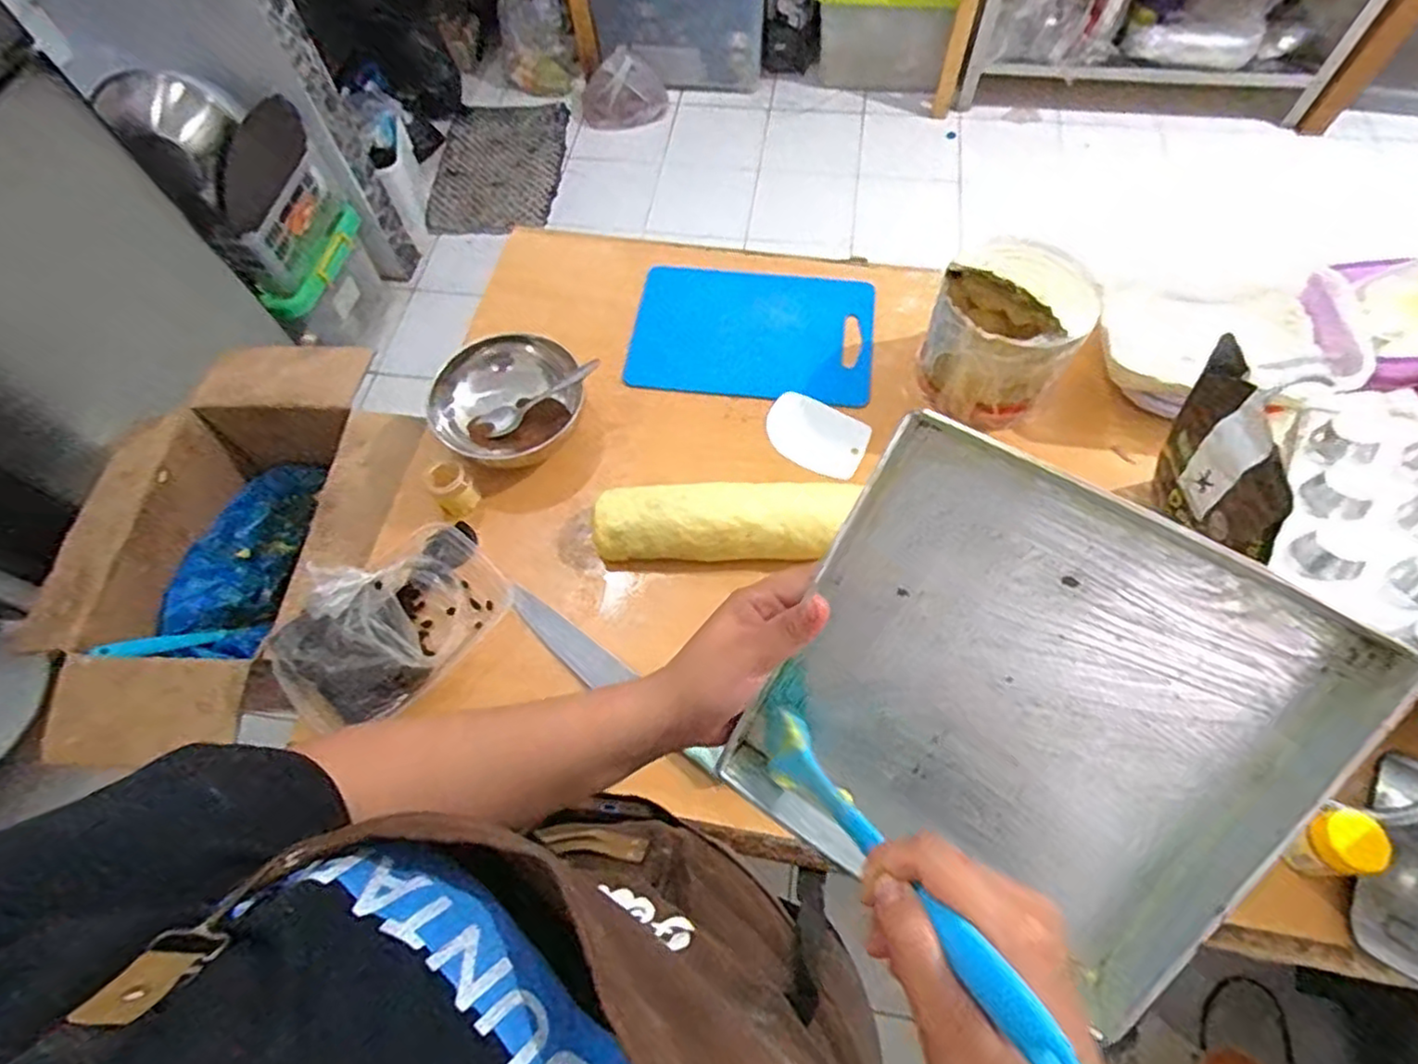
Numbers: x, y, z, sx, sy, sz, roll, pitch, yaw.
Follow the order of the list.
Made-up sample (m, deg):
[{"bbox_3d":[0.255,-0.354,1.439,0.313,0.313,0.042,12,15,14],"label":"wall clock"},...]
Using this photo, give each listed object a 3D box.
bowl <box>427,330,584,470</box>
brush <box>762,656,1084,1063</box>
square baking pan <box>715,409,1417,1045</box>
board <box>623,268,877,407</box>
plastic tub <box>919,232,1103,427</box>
[{"bbox_3d":[-0.230,-0.141,0.790,0.161,0.085,0.155,-1,63,2],"label":"bowl"},{"bbox_3d":[0.073,0.134,0.309,0.038,0.230,0.049,-24,108,-9],"label":"brush"},{"bbox_3d":[0.155,0.096,0.351,0.242,0.043,0.232,32,107,15],"label":"square baking pan"},{"bbox_3d":[0.056,-0.254,0.882,0.297,0.012,0.188,6,69,3],"label":"board"},{"bbox_3d":[0.320,-0.231,0.752,0.150,0.153,0.156,-1,63,2],"label":"plastic tub"}]

